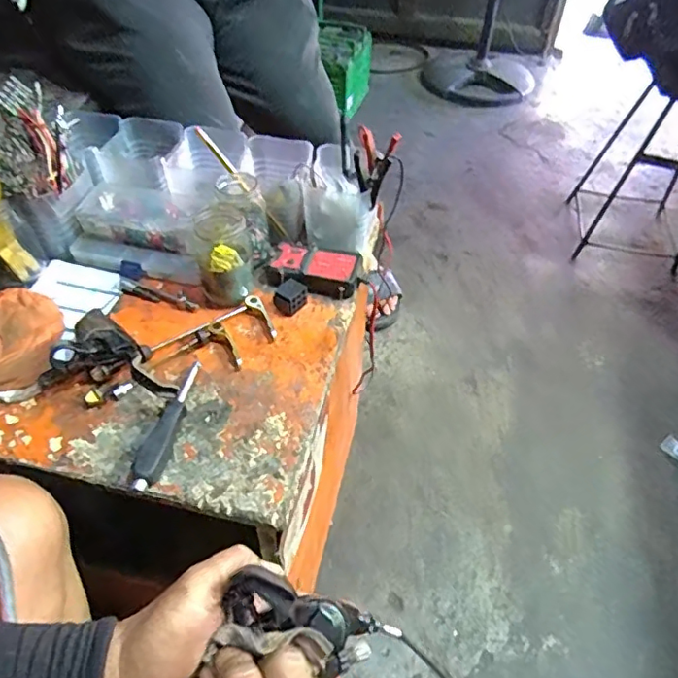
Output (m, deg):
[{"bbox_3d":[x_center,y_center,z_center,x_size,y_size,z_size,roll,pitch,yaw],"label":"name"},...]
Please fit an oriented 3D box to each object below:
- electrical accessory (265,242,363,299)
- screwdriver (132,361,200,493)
[{"bbox_3d":[-0.031,-0.084,0.682,0.109,0.025,0.062,11,49,8],"label":"electrical accessory"},{"bbox_3d":[-0.162,0.079,0.542,0.028,0.023,0.144,11,49,8],"label":"screwdriver"}]

